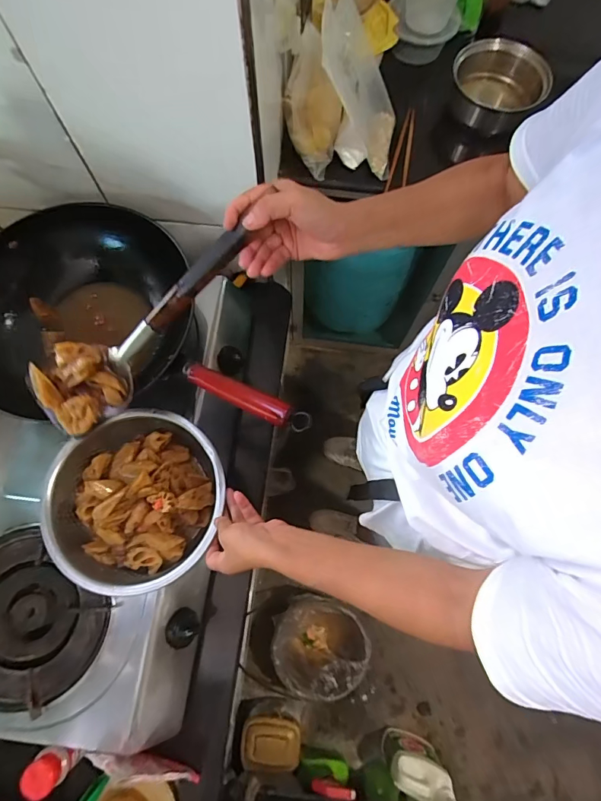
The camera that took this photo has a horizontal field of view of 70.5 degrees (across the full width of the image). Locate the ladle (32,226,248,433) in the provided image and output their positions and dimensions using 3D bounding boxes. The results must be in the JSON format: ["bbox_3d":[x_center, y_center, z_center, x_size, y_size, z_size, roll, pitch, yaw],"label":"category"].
[{"bbox_3d":[-0.171,-0.080,0.467,0.294,0.052,0.093,-38,76,12],"label":"ladle"}]

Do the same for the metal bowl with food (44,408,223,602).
[{"bbox_3d":[-0.217,0.131,0.581,0.222,0.075,0.229,0,73,-1],"label":"metal bowl with food"}]

